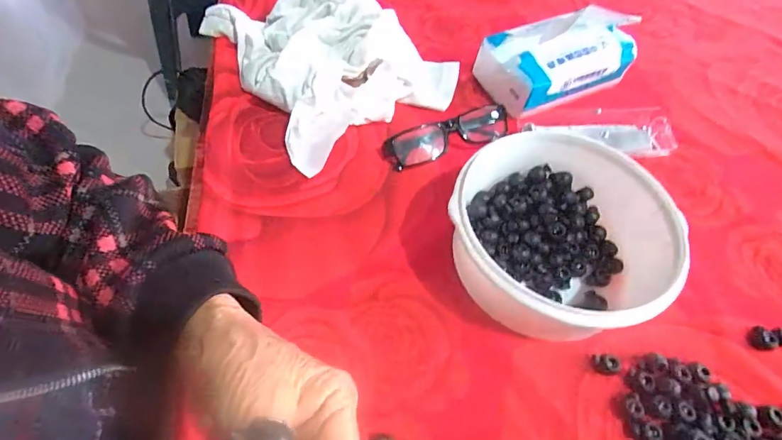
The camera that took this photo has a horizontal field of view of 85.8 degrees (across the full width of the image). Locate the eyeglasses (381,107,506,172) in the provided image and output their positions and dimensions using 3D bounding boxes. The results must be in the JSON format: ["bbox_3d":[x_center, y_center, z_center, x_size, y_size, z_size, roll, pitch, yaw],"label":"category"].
[{"bbox_3d":[0.057,-0.085,0.425,0.130,0.030,0.031,-21,59,-19],"label":"eyeglasses"}]

